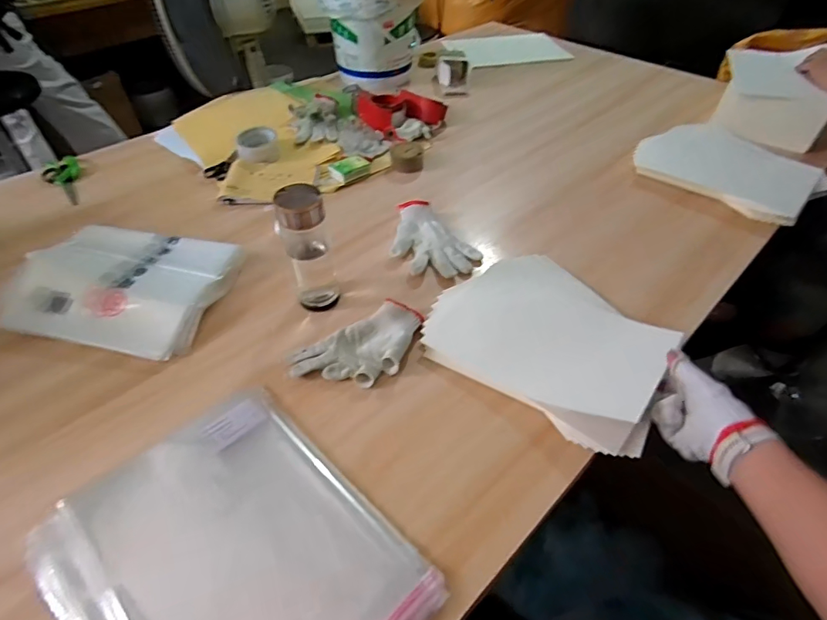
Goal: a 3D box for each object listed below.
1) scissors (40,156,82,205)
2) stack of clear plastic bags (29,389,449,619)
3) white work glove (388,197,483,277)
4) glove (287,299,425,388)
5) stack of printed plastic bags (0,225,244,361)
[{"bbox_3d":[-0.726,-0.273,0.961,0.072,0.021,0.187,-29,53,-25],"label":"scissors"},{"bbox_3d":[-0.175,0.251,0.458,0.347,0.030,0.264,33,57,27],"label":"stack of clear plastic bags"},{"bbox_3d":[0.022,-0.121,0.806,0.126,0.029,0.183,-29,53,-25],"label":"white work glove"},{"bbox_3d":[-0.068,0.054,0.644,0.189,0.023,0.101,-27,52,-24],"label":"glove"},{"bbox_3d":[-0.459,-0.042,0.726,0.318,0.036,0.223,10,47,9],"label":"stack of printed plastic bags"}]

